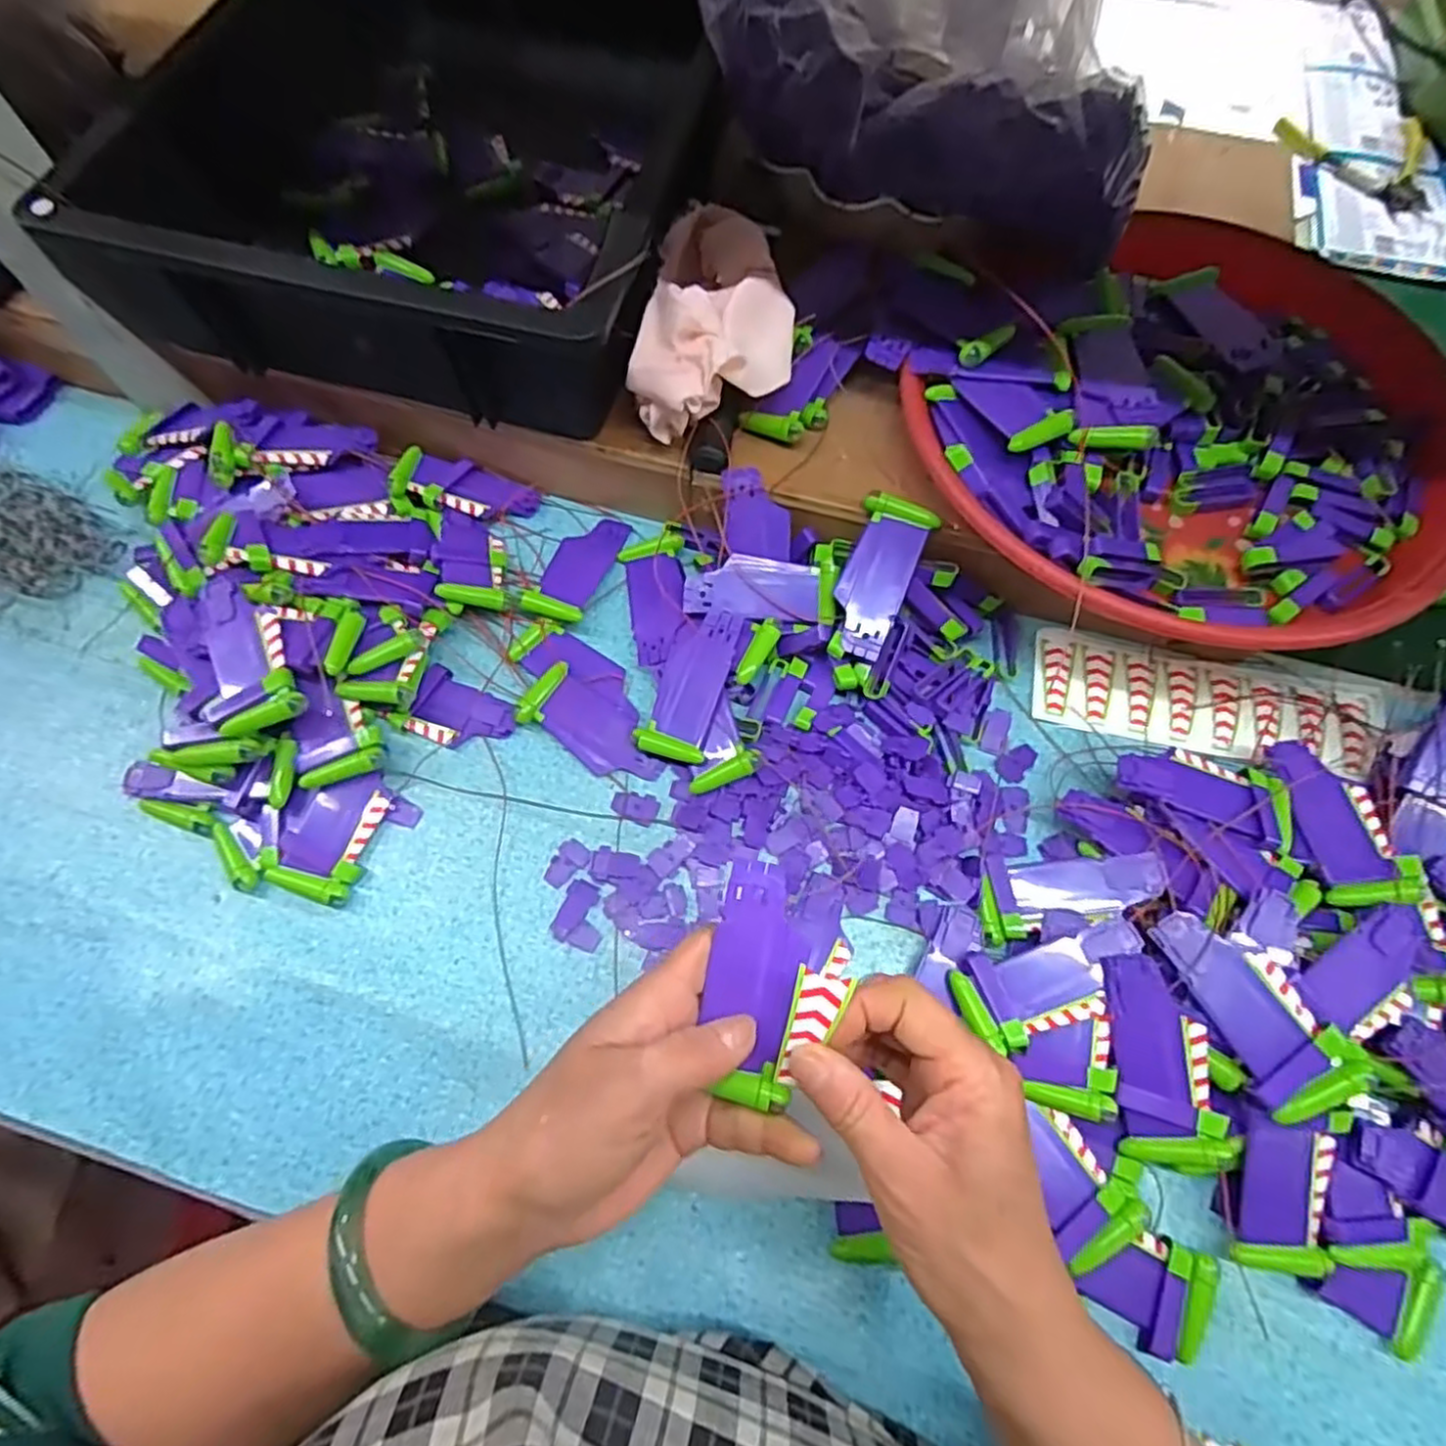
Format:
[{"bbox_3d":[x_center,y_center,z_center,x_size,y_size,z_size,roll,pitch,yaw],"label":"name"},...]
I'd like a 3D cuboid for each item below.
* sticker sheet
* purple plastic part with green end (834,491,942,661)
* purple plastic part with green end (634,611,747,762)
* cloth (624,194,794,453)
[{"bbox_3d":[0.287,-0.014,0.427,0.196,0.009,0.069,10,67,3],"label":"sticker sheet"},{"bbox_3d":[0.088,-0.082,0.404,0.039,0.006,0.089,18,90,7],"label":"purple plastic part with green end"},{"bbox_3d":[-0.019,-0.022,0.413,0.037,0.009,0.087,14,78,10],"label":"purple plastic part with green end"},{"bbox_3d":[0.000,-0.226,0.417,0.083,0.063,0.135,11,67,4],"label":"cloth"}]

